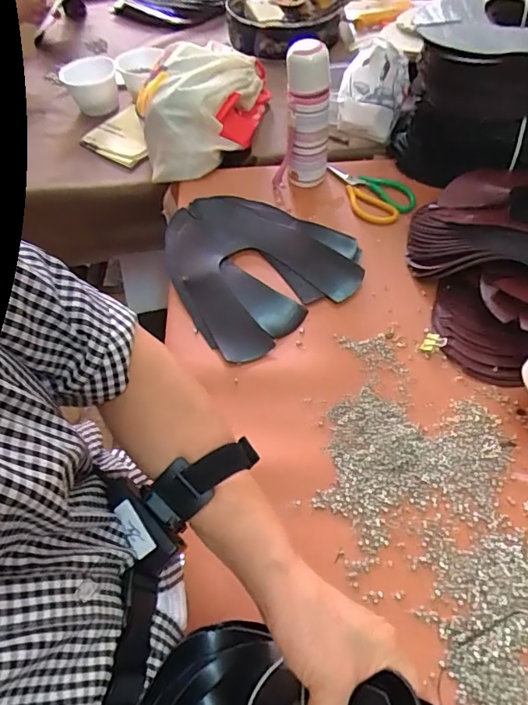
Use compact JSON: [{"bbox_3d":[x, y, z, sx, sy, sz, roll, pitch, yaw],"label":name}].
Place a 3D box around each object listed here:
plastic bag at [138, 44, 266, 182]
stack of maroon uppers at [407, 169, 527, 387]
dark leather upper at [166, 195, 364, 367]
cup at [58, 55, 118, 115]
[{"bbox_3d":[-0.105,-0.439,0.898,0.234,0.136,0.229,-8,54,-2],"label":"plastic bag"},{"bbox_3d":[0.371,-0.126,0.672,0.304,0.092,0.317,-5,53,0],"label":"stack of maroon uppers"},{"bbox_3d":[-0.024,-0.141,0.745,0.249,0.036,0.292,-33,58,-19],"label":"dark leather upper"},{"bbox_3d":[-0.392,-0.607,1.144,0.117,0.079,0.128,-2,54,2],"label":"cup"}]

